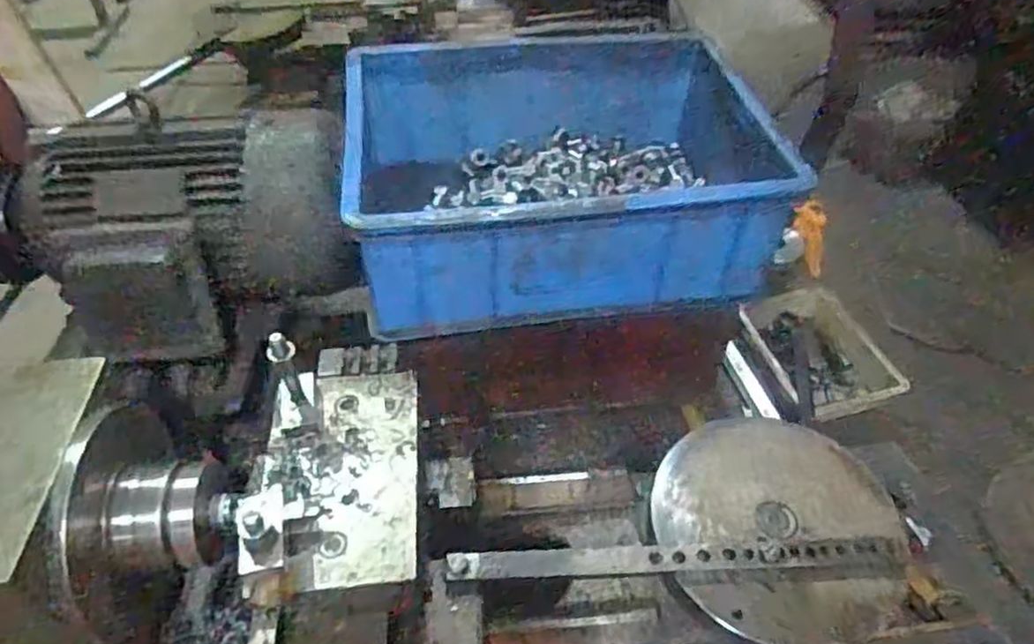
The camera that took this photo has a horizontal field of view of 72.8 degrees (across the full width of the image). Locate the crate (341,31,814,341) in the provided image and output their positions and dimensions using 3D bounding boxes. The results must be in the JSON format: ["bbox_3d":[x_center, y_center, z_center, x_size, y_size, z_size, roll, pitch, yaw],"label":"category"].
[{"bbox_3d":[0.049,-0.151,0.714,0.412,0.131,0.296,-8,45,-4],"label":"crate"}]

